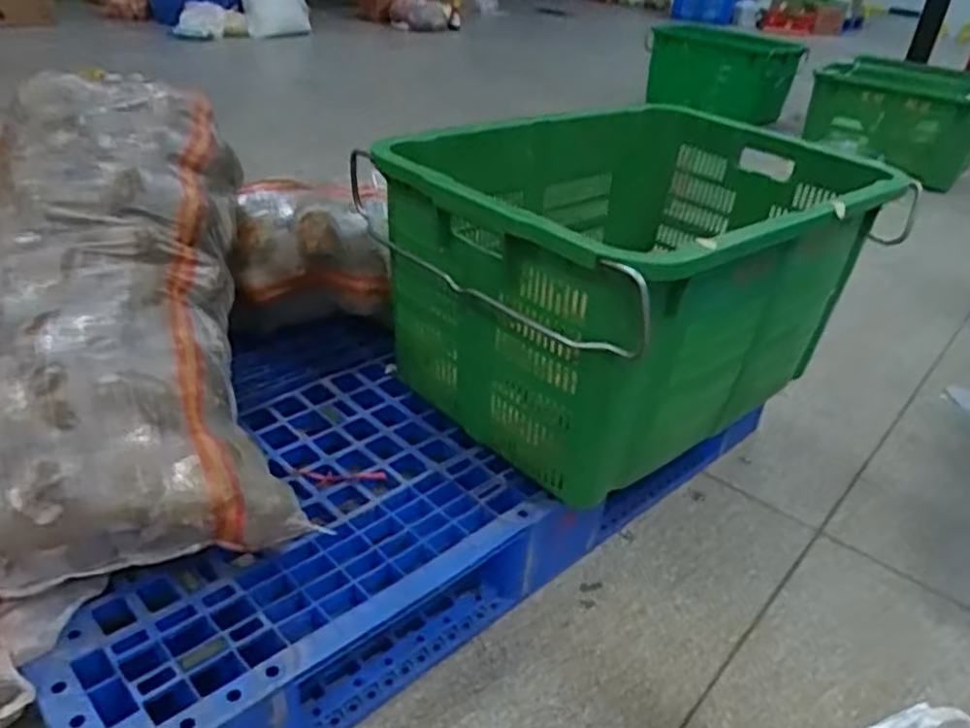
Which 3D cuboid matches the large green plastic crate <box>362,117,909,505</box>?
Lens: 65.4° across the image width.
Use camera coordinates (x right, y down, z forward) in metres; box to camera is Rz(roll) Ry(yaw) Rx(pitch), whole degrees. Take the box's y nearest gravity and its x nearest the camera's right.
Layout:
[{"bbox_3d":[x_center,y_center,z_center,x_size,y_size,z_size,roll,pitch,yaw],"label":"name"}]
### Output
[{"bbox_3d":[0.222,-0.134,1.104,0.675,0.337,0.474,-21,40,-37],"label":"large green plastic crate"}]

